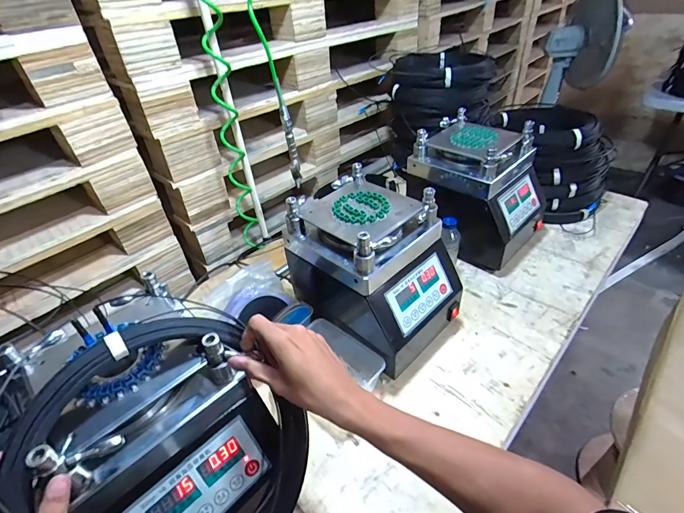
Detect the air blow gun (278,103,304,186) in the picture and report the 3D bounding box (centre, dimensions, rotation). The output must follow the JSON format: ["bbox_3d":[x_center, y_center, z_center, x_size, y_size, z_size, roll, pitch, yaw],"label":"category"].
[{"bbox_3d":[-0.114,-0.249,0.847,0.025,0.164,0.059,-11,40,-7],"label":"air blow gun"}]

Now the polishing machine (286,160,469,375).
[{"bbox_3d":[0.058,0.030,0.736,0.290,0.281,0.212,28,50,34],"label":"polishing machine"}]

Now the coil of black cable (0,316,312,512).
[{"bbox_3d":[-0.180,0.224,0.402,0.265,0.303,0.028,-39,11,-31],"label":"coil of black cable"}]

